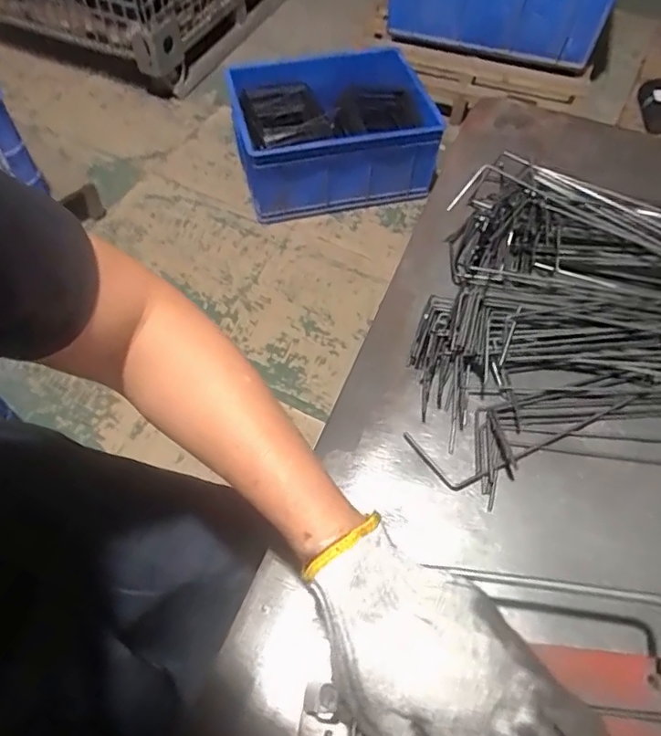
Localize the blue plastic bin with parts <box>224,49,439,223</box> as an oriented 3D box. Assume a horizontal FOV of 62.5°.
[{"bbox_3d":[-0.009,-0.718,1.627,0.534,0.224,0.509,-13,59,-10],"label":"blue plastic bin with parts"}]

